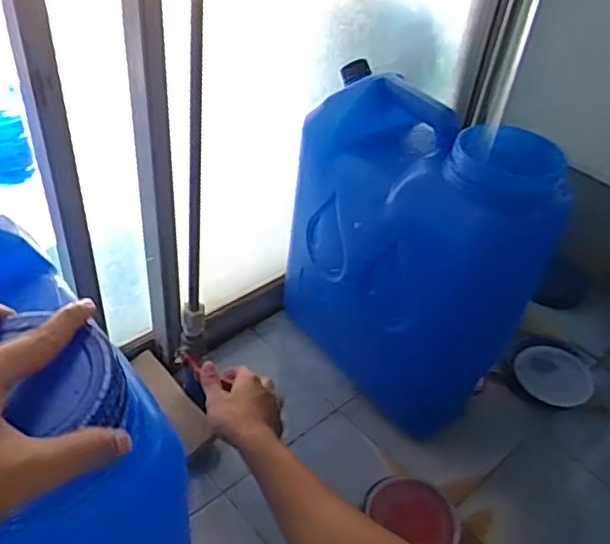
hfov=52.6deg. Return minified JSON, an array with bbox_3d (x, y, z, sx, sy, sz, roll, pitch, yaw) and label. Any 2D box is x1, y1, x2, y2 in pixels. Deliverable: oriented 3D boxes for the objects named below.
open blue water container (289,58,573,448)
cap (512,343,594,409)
[{"bbox_3d":[0.161,-0.027,0.888,0.262,0.458,0.323,-23,50,-31],"label":"open blue water container"},{"bbox_3d":[0.413,0.171,1.029,0.127,0.015,0.150,29,44,15],"label":"cap"}]

